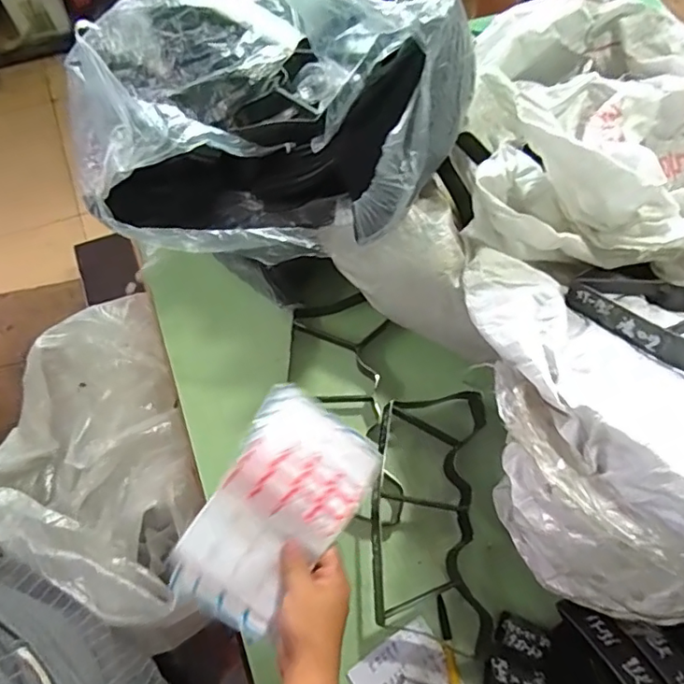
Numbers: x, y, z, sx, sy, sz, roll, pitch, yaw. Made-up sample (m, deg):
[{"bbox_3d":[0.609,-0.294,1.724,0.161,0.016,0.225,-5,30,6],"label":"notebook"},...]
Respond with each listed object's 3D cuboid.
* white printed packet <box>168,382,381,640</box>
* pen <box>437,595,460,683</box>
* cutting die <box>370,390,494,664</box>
[{"bbox_3d":[-0.060,0.165,0.543,0.130,0.046,0.221,28,68,9],"label":"white printed packet"},{"bbox_3d":[0.122,0.359,0.611,0.015,0.013,0.135,-8,67,-6],"label":"pen"},{"bbox_3d":[0.104,0.200,0.648,0.136,0.066,0.296,4,66,-1],"label":"cutting die"}]

